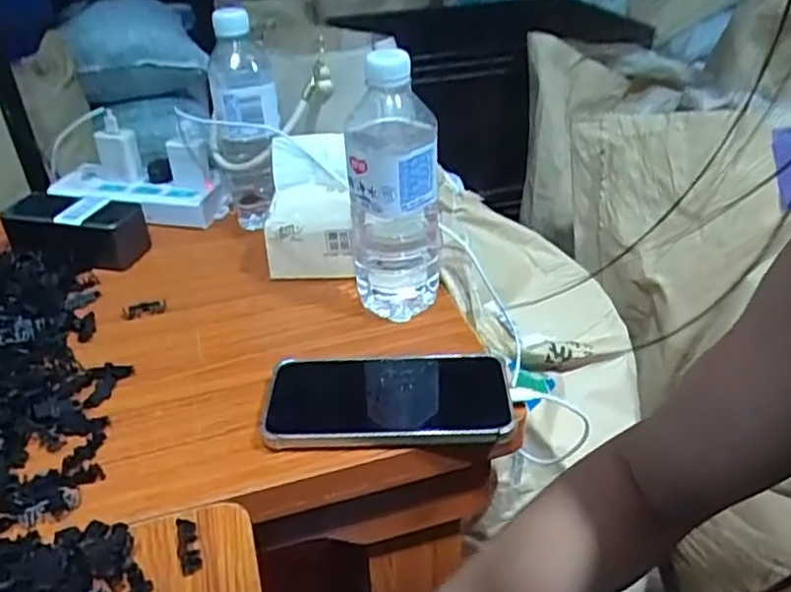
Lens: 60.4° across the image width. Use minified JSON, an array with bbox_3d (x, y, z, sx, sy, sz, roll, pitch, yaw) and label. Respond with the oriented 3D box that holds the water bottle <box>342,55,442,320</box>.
[{"bbox_3d":[-0.001,-0.076,0.530,0.068,0.207,0.060,-2,34,0],"label":"water bottle"}]

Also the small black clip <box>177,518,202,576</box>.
[{"bbox_3d":[-0.118,0.141,0.385,0.012,0.008,0.034,-13,36,-16],"label":"small black clip"}]

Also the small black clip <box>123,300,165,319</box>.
[{"bbox_3d":[-0.218,0.011,0.589,0.035,0.008,0.012,-10,35,-12],"label":"small black clip"}]

